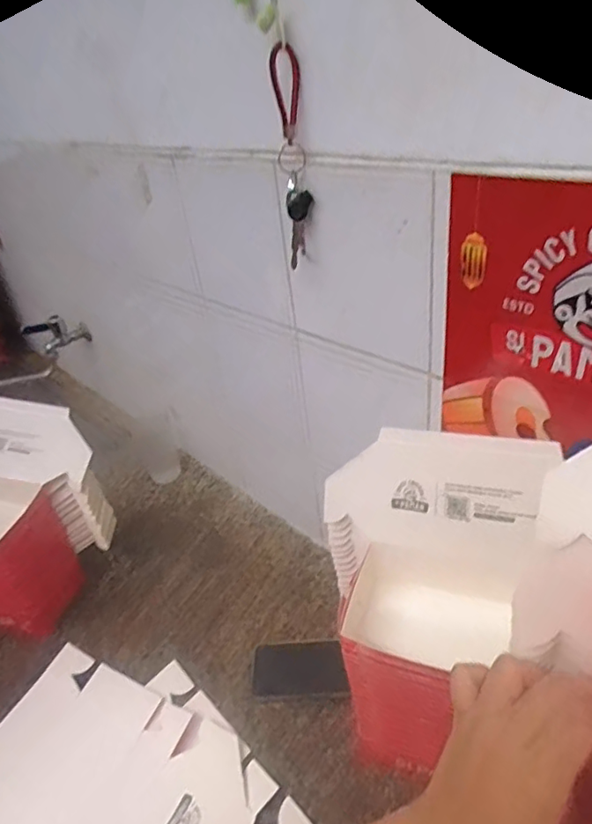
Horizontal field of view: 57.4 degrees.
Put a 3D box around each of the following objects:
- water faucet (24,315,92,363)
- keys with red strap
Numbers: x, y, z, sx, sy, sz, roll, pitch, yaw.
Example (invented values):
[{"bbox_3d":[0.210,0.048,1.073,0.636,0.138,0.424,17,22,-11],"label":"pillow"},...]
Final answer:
[{"bbox_3d":[-0.546,-0.175,1.248,0.038,0.092,0.134,25,46,39],"label":"water faucet"},{"bbox_3d":[-0.001,-0.253,0.550,0.029,0.199,0.020,-6,34,3],"label":"keys with red strap"}]

